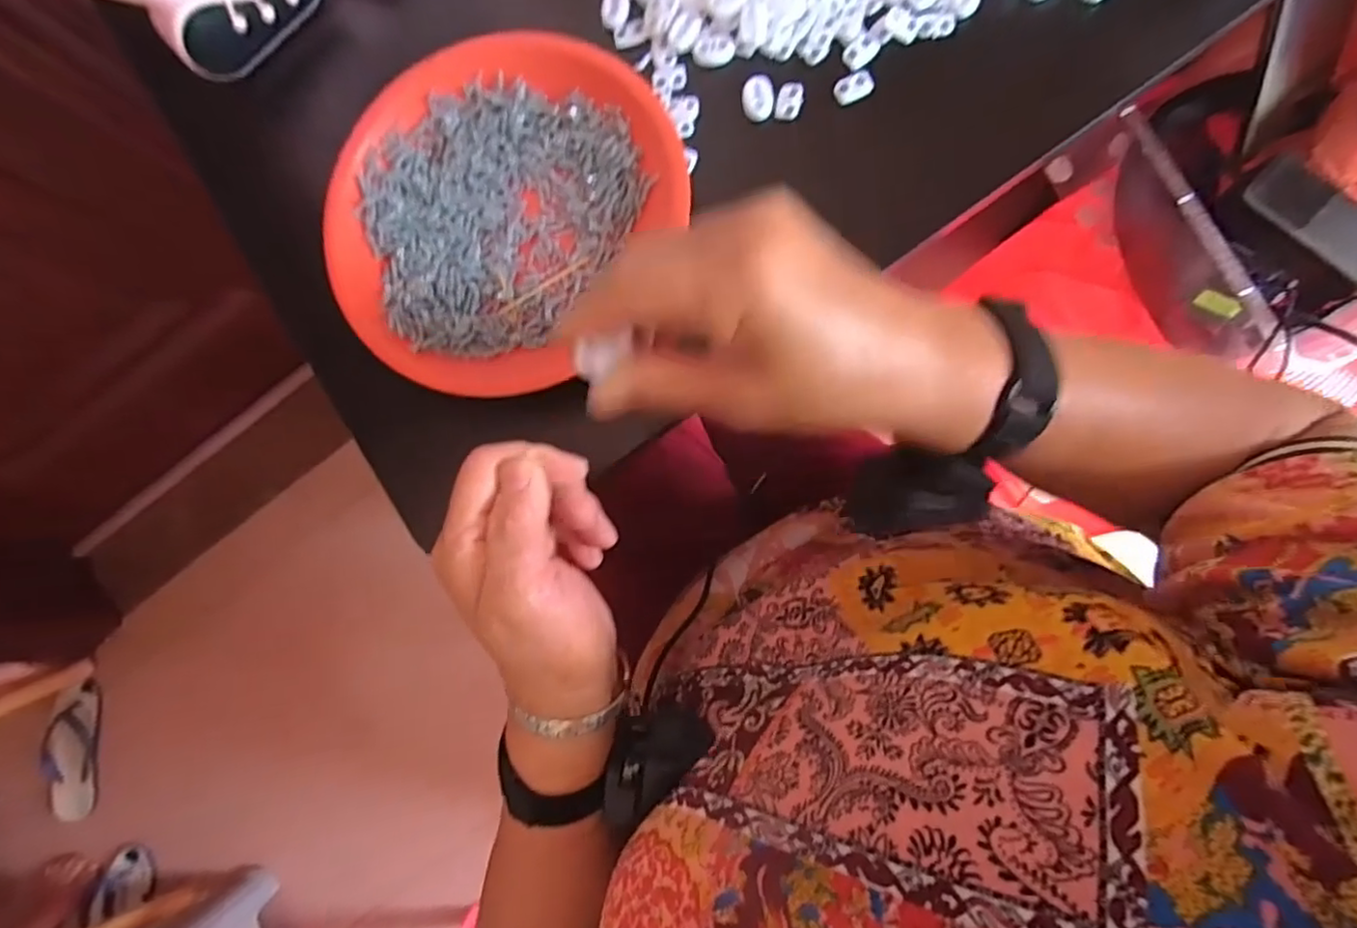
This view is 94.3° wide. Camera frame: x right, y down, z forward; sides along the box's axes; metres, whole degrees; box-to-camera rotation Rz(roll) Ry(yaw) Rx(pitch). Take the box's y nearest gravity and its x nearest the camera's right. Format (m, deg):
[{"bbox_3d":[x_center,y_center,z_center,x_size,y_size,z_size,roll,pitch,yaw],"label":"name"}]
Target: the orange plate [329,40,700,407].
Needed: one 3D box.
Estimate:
[{"bbox_3d":[-0.101,-0.142,0.345,0.177,0.024,0.189,-1,84,8],"label":"orange plate"}]

